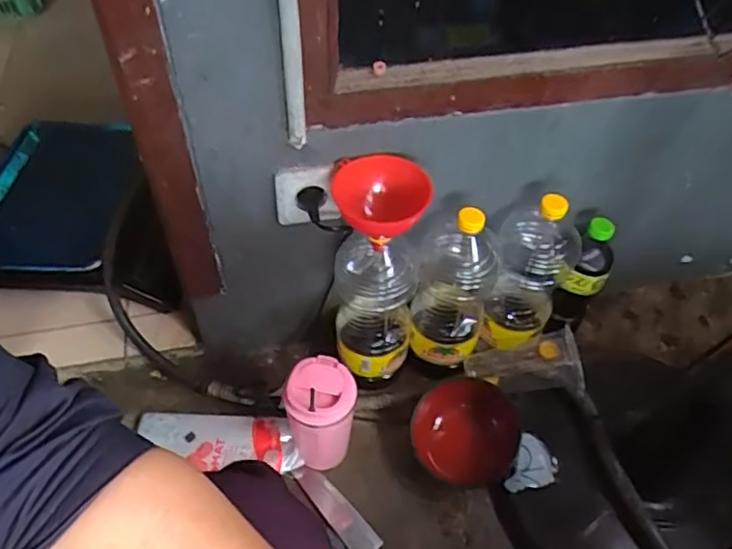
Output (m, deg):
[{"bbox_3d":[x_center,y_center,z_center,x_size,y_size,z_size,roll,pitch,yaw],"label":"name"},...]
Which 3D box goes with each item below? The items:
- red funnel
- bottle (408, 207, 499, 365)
[{"bbox_3d":[0.016,-0.070,0.667,0.095,0.099,0.099,1,50,-1],"label":"red funnel"},{"bbox_3d":[0.119,0.008,0.791,0.099,0.257,0.110,11,50,7],"label":"bottle"}]

